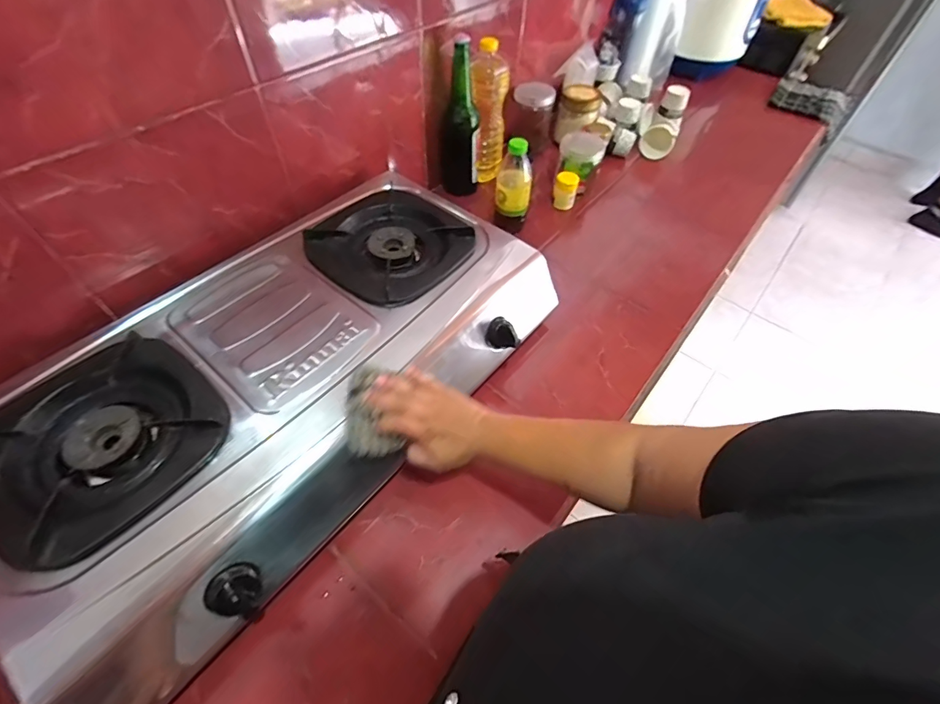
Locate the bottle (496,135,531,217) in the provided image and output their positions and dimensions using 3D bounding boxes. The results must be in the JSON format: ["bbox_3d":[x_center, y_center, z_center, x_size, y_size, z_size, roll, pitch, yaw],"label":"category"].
[{"bbox_3d":[0.083,-0.318,0.813,0.063,0.142,0.063,7,53,2],"label":"bottle"}]

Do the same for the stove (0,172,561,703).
[{"bbox_3d":[-0.226,0.009,0.588,0.376,0.137,0.678,35,59,20],"label":"stove"}]

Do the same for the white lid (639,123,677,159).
[{"bbox_3d":[0.482,-0.541,1.101,0.083,0.029,0.097,19,86,32],"label":"white lid"}]

